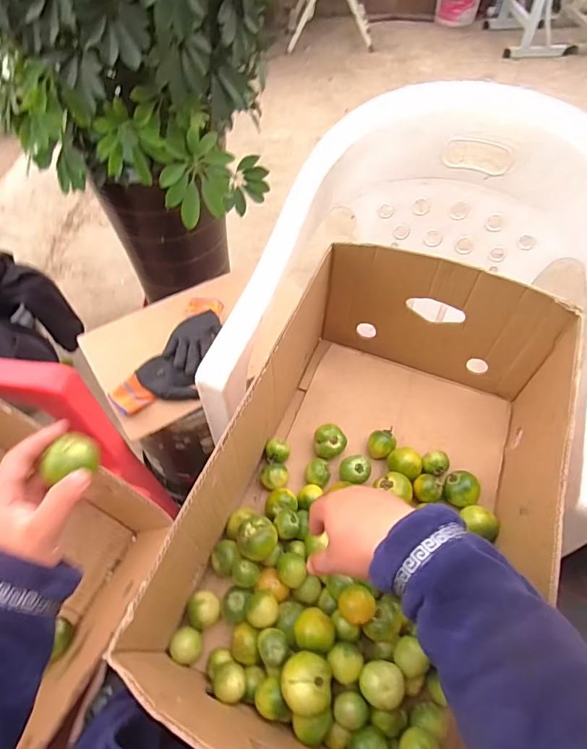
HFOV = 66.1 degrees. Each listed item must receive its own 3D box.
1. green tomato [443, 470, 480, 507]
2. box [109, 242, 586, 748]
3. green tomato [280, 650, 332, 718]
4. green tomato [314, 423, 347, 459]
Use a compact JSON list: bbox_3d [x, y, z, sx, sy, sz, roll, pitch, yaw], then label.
[{"bbox_3d":[0.218,0.153,0.590,0.042,0.042,0.035,23,58,16],"label":"green tomato"},{"bbox_3d":[0.119,0.121,0.519,0.367,0.198,0.581,19,57,14],"label":"box"},{"bbox_3d":[0.013,0.304,0.444,0.048,0.040,0.050,0,55,1],"label":"green tomato"},{"bbox_3d":[0.052,0.095,0.632,0.044,0.032,0.048,3,55,3],"label":"green tomato"}]

